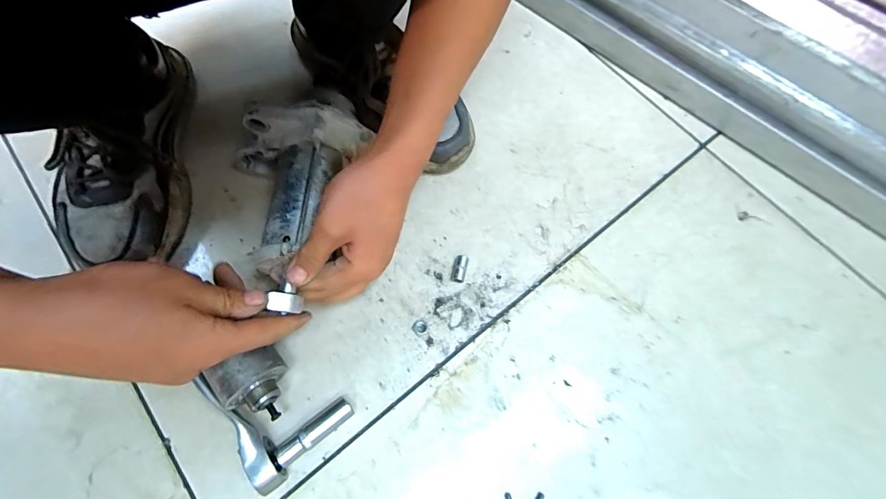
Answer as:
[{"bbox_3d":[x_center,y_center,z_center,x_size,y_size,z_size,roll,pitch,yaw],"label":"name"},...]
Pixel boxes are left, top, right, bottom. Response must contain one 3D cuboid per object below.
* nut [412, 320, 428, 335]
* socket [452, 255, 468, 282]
[{"bbox_3d":[-0.022,0.073,0.360,0.013,0.004,0.013,1,68,-2],"label":"nut"},{"bbox_3d":[0.017,0.019,0.379,0.011,0.010,0.026,13,68,3],"label":"socket"}]

